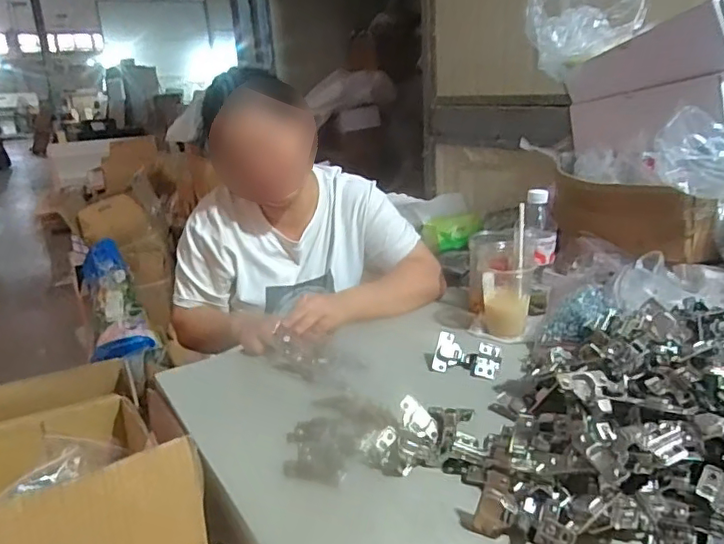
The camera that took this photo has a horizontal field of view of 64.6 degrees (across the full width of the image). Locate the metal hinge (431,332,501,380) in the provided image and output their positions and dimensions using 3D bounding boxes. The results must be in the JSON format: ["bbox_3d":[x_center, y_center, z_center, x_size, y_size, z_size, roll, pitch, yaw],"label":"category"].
[{"bbox_3d":[0.155,0.125,0.850,0.097,0.015,0.060,7,64,19],"label":"metal hinge"}]

